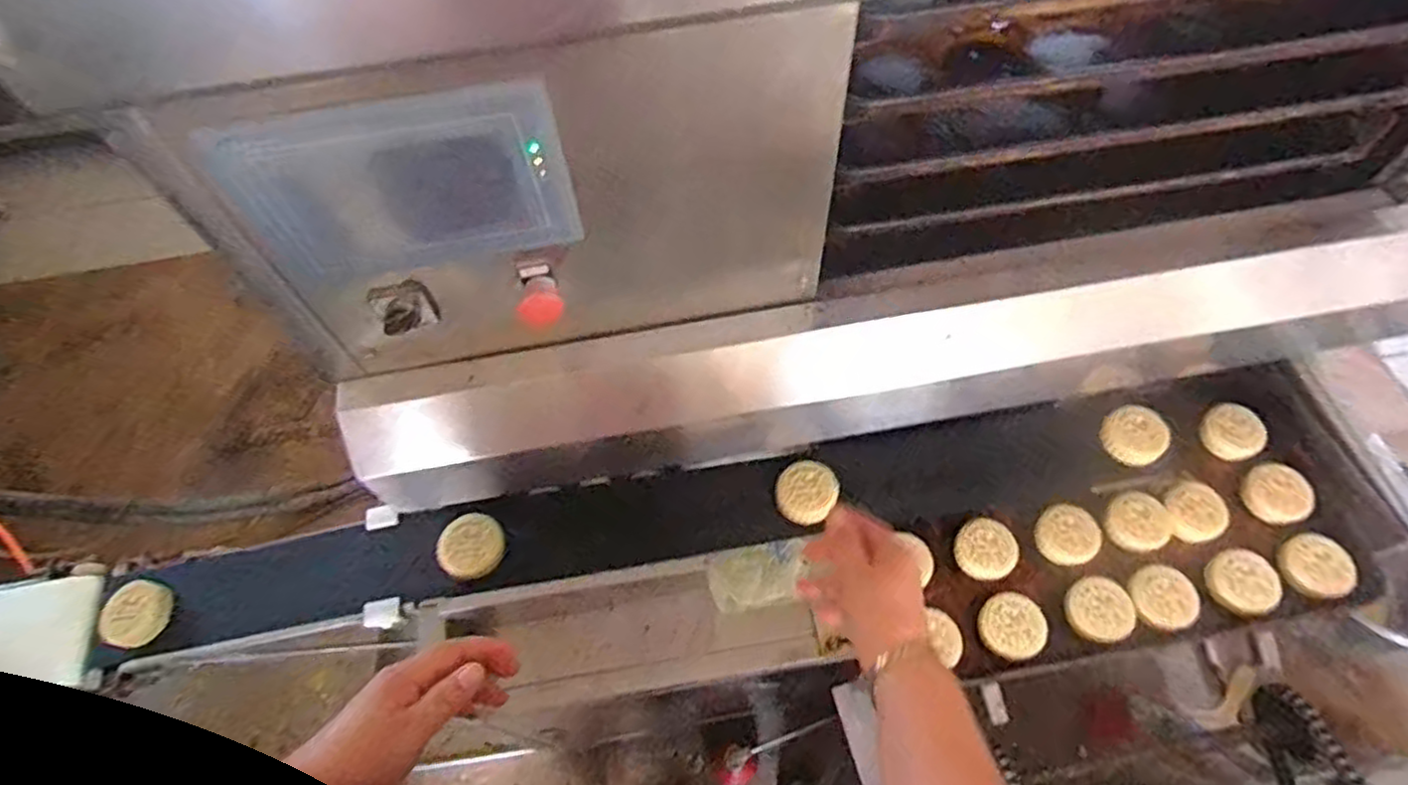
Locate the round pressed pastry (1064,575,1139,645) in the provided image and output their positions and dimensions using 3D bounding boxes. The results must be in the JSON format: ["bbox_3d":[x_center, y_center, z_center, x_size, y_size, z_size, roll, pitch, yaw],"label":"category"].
[{"bbox_3d":[0.458,0.252,0.831,0.074,0.015,0.070,-2,61,3],"label":"round pressed pastry"}]

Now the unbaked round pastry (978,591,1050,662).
[{"bbox_3d":[0.356,0.270,0.832,0.078,0.025,0.070,-37,65,-16],"label":"unbaked round pastry"}]

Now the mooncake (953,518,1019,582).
[{"bbox_3d":[0.346,0.193,0.883,0.078,0.016,0.069,-29,63,-12],"label":"mooncake"}]

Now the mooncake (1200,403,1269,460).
[{"bbox_3d":[0.684,0.052,0.932,0.073,0.028,0.070,-2,61,3],"label":"mooncake"}]

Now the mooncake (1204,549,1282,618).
[{"bbox_3d":[0.629,0.223,0.840,0.069,0.021,0.074,-2,61,3],"label":"mooncake"}]

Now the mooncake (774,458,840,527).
[{"bbox_3d":[0.123,0.117,0.857,0.068,0.022,0.081,32,67,20],"label":"mooncake"}]

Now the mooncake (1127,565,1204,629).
[{"bbox_3d":[0.532,0.236,0.831,0.067,0.019,0.072,-2,61,3],"label":"mooncake"}]

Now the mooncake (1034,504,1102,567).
[{"bbox_3d":[0.448,0.176,0.887,0.074,0.020,0.070,-2,61,3],"label":"mooncake"}]

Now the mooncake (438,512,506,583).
[{"bbox_3d":[-0.268,0.178,0.830,0.068,0.024,0.072,-2,61,3],"label":"mooncake"}]

